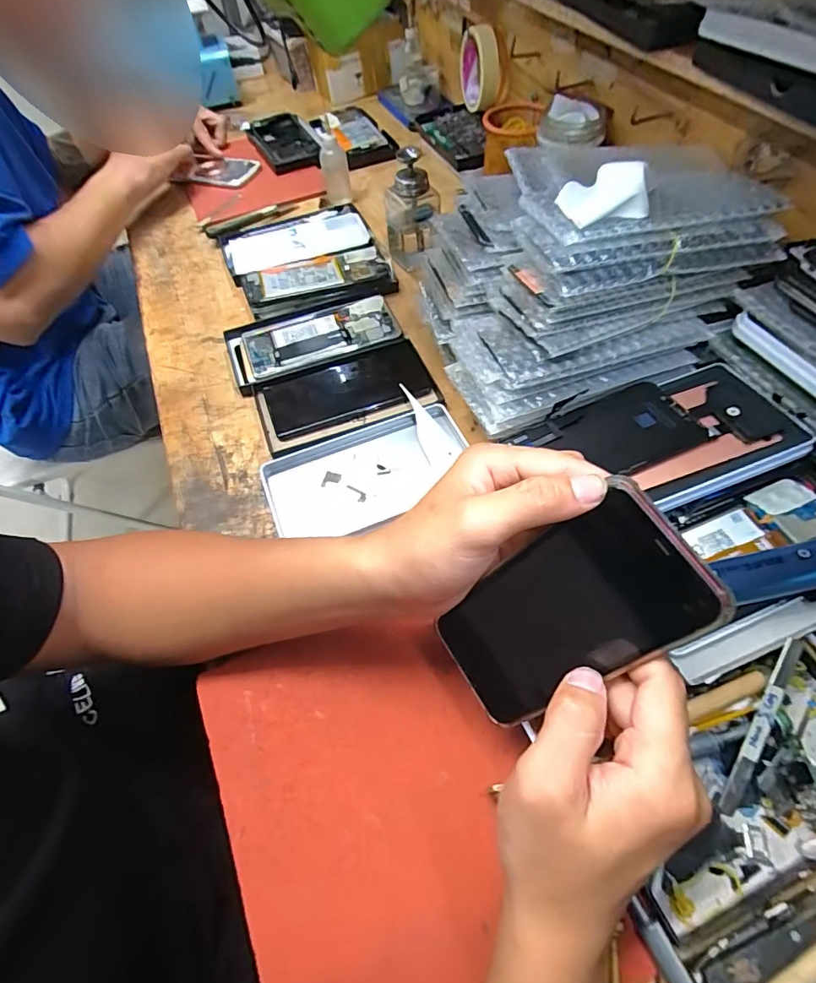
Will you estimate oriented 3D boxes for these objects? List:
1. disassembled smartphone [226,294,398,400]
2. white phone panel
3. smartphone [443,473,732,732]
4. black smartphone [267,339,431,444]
[{"bbox_3d":[-0.104,-0.166,0.521,0.183,0.015,0.095,-17,57,-5],"label":"disassembled smartphone"},{"bbox_3d":[-0.143,-0.323,0.620,0.173,0.012,0.091,-18,64,-2],"label":"white phone panel"},{"bbox_3d":[0.078,0.065,0.249,0.006,0.148,0.074,-11,61,-50],"label":"smartphone"},{"bbox_3d":[-0.060,-0.105,0.486,0.164,0.010,0.077,-19,57,-6],"label":"black smartphone"}]

